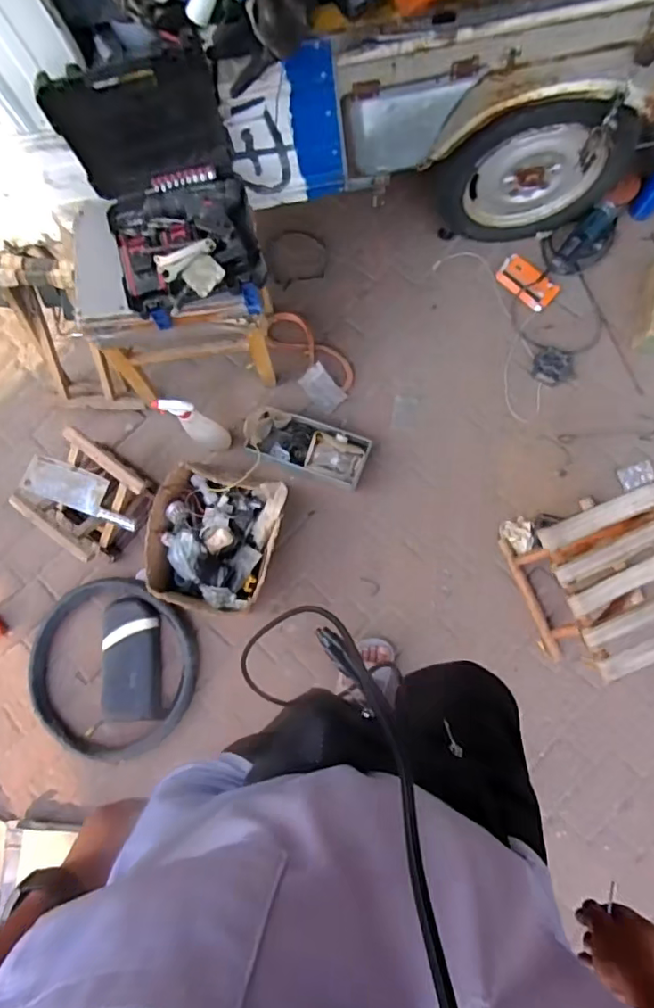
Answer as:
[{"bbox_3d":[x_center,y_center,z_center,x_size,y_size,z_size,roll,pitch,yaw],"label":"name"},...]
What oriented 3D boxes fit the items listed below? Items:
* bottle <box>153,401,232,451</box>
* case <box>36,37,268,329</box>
[{"bbox_3d":[-0.305,-0.188,1.304,0.095,0.291,0.062,28,85,7],"label":"bottle"},{"bbox_3d":[-0.283,-0.513,0.918,0.274,0.251,0.310,-14,81,1],"label":"case"}]

